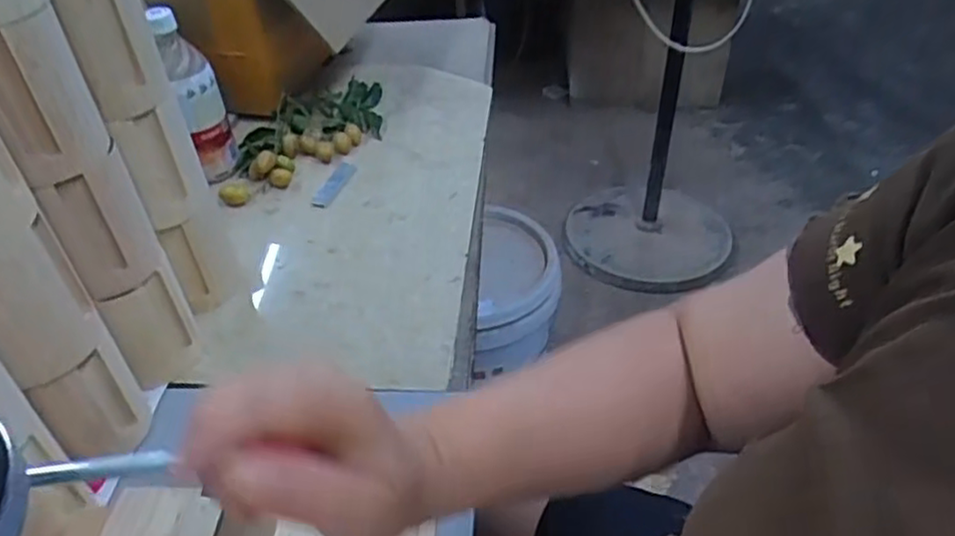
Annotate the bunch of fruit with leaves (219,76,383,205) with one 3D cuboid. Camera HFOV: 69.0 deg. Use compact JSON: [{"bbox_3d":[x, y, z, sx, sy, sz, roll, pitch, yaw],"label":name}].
[{"bbox_3d":[-0.199,-0.158,0.814,0.258,0.040,0.105,-33,48,-30],"label":"bunch of fruit with leaves"}]

